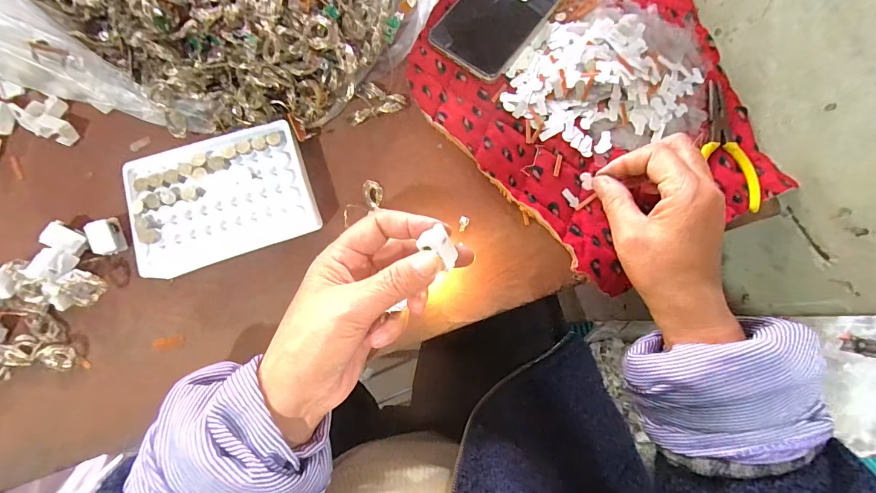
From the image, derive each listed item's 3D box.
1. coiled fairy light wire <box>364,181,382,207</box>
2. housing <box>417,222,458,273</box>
[{"bbox_3d":[-0.055,-0.046,0.325,0.015,0.007,0.025,-10,79,-3],"label":"coiled fairy light wire"},{"bbox_3d":[0.000,0.002,0.240,0.023,0.013,0.021,50,41,-30],"label":"housing"}]

